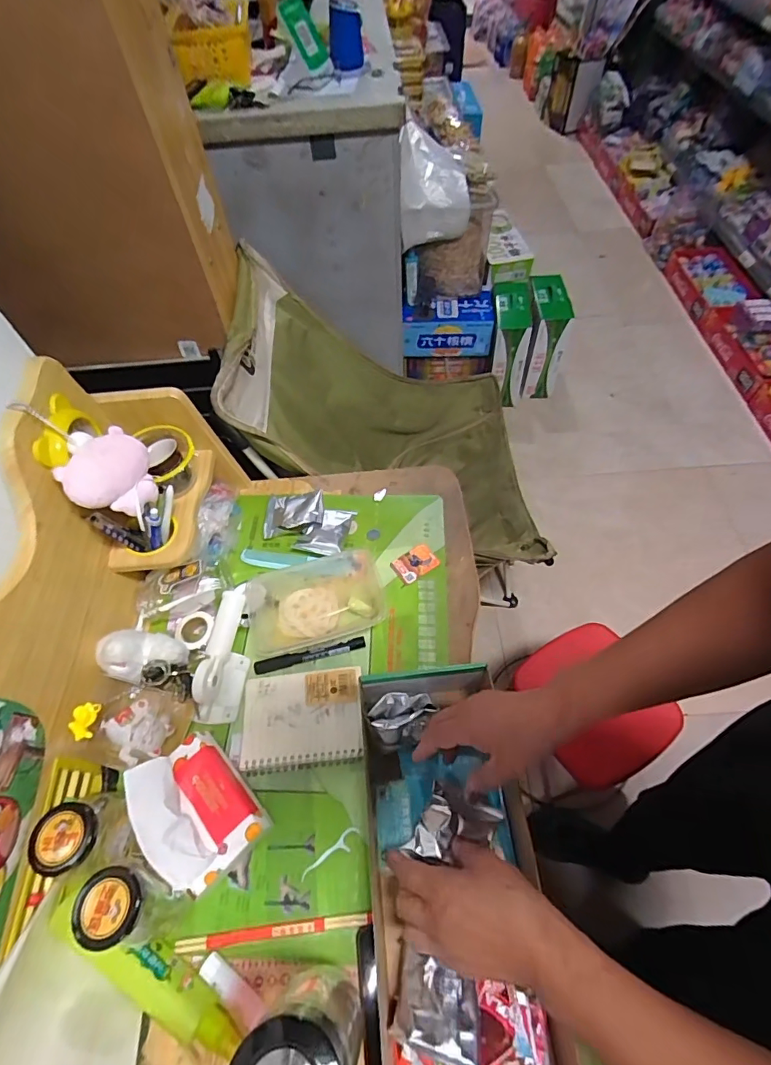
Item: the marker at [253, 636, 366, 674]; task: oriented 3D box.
[{"bbox_3d":[-0.094,0.153,0.590,0.139,0.008,0.015,-12,59,-5],"label":"marker"}]

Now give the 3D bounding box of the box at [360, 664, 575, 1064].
[{"bbox_3d":[0.060,0.320,0.450,0.159,0.098,0.361,-8,60,-2],"label":"box"}]

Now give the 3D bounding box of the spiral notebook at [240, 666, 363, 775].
[{"bbox_3d":[-0.097,0.217,0.555,0.137,0.013,0.104,-6,58,-1],"label":"spiral notebook"}]

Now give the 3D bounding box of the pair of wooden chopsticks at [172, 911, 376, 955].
[{"bbox_3d":[-0.107,0.387,0.458,0.188,0.006,0.011,-8,58,-2],"label":"pair of wooden chopsticks"}]

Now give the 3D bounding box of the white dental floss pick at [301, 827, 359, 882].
[{"bbox_3d":[-0.055,0.335,0.489,0.070,0.004,0.017,-37,64,-18],"label":"white dental floss pick"}]

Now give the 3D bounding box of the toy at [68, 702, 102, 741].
[{"bbox_3d":[-0.308,0.193,0.484,0.022,0.015,0.035,8,59,8],"label":"toy"}]

